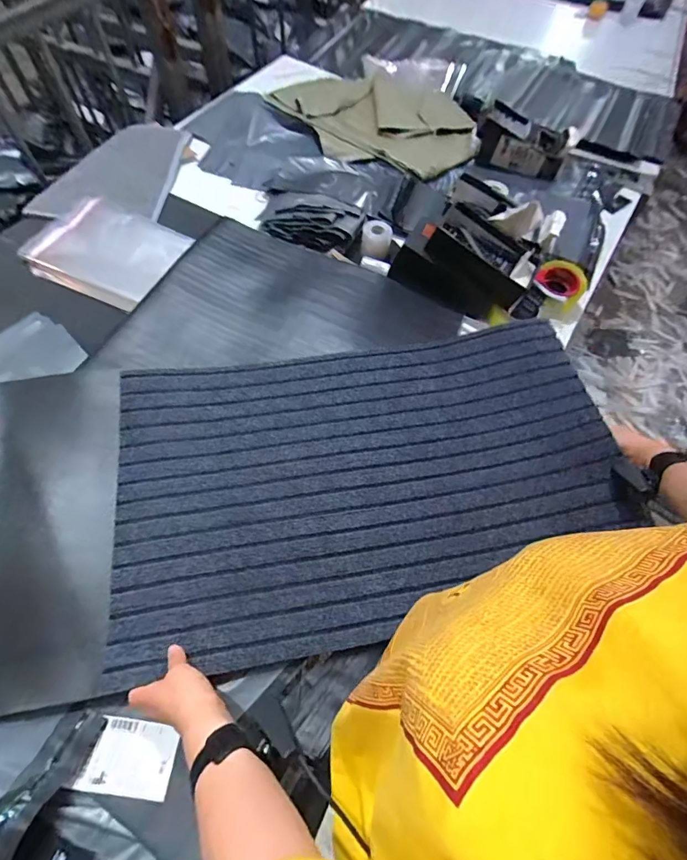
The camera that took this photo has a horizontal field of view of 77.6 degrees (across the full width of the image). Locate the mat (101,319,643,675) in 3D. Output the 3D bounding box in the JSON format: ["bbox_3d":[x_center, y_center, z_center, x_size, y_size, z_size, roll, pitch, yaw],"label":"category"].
[{"bbox_3d":[0.034,0.062,0.691,0.764,0.059,0.486,-8,64,-5],"label":"mat"}]

